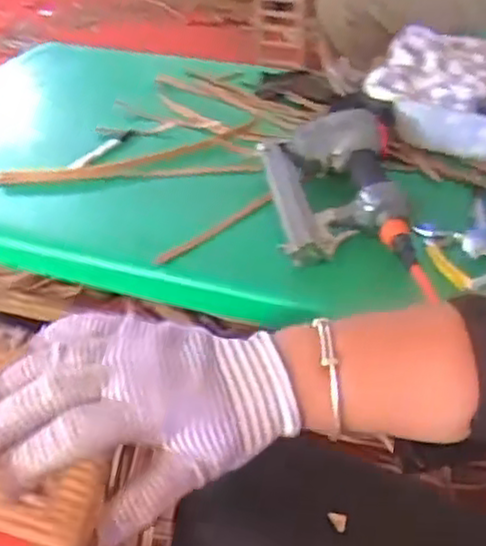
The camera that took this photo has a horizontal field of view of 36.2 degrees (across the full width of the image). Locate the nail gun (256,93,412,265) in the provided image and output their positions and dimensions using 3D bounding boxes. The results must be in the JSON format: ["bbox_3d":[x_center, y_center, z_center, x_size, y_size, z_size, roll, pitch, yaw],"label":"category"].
[{"bbox_3d":[0.094,-0.102,0.746,0.132,0.086,0.204,-2,36,-4],"label":"nail gun"}]

